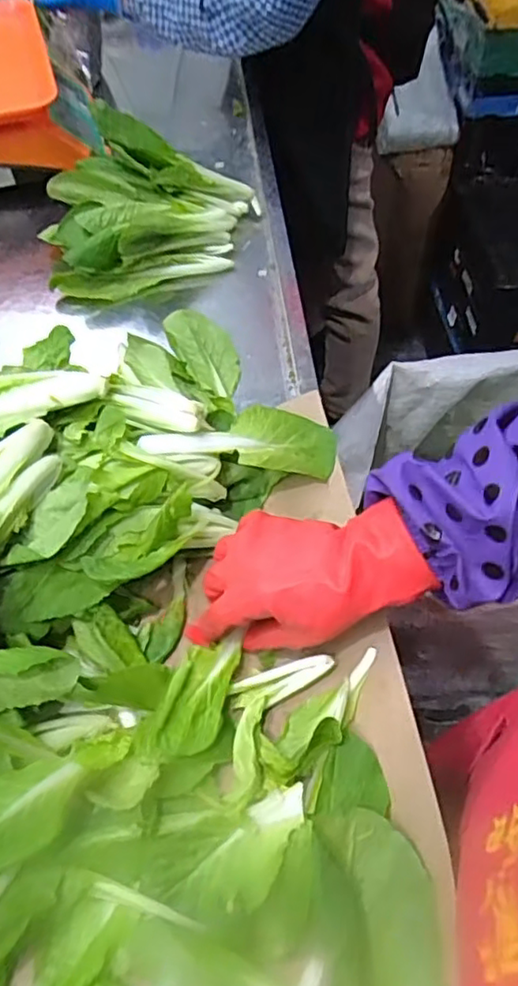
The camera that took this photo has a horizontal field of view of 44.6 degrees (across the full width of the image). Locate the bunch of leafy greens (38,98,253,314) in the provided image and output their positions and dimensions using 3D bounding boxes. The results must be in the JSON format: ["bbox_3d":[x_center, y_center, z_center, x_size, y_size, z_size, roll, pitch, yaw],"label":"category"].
[{"bbox_3d":[-0.118,-0.298,0.671,0.220,0.112,0.152,-6,57,-4],"label":"bunch of leafy greens"}]

